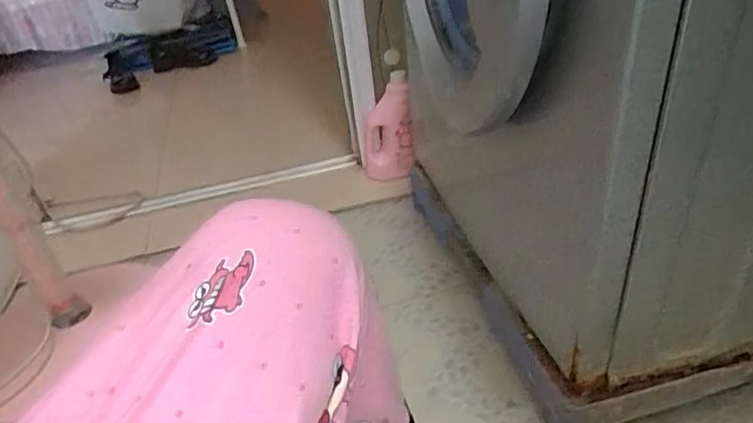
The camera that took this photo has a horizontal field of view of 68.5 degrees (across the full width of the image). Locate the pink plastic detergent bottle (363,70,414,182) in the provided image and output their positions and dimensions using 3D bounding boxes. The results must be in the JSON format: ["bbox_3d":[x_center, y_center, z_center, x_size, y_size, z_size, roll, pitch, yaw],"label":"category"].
[{"bbox_3d":[0.021,-0.178,1.185,0.113,0.213,0.106,-2,34,8],"label":"pink plastic detergent bottle"}]

